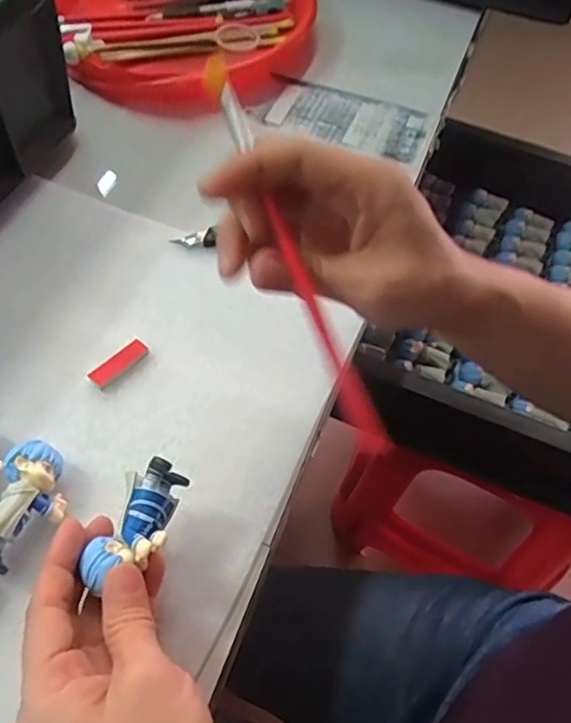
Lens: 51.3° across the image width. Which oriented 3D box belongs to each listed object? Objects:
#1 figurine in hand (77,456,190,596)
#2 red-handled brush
[{"bbox_3d":[-0.067,0.072,0.266,0.030,0.020,0.060,22,54,12],"label":"figurine in hand"},{"bbox_3d":[0.003,-0.042,0.235,0.009,0.007,0.168,-22,88,-15],"label":"red-handled brush"}]

